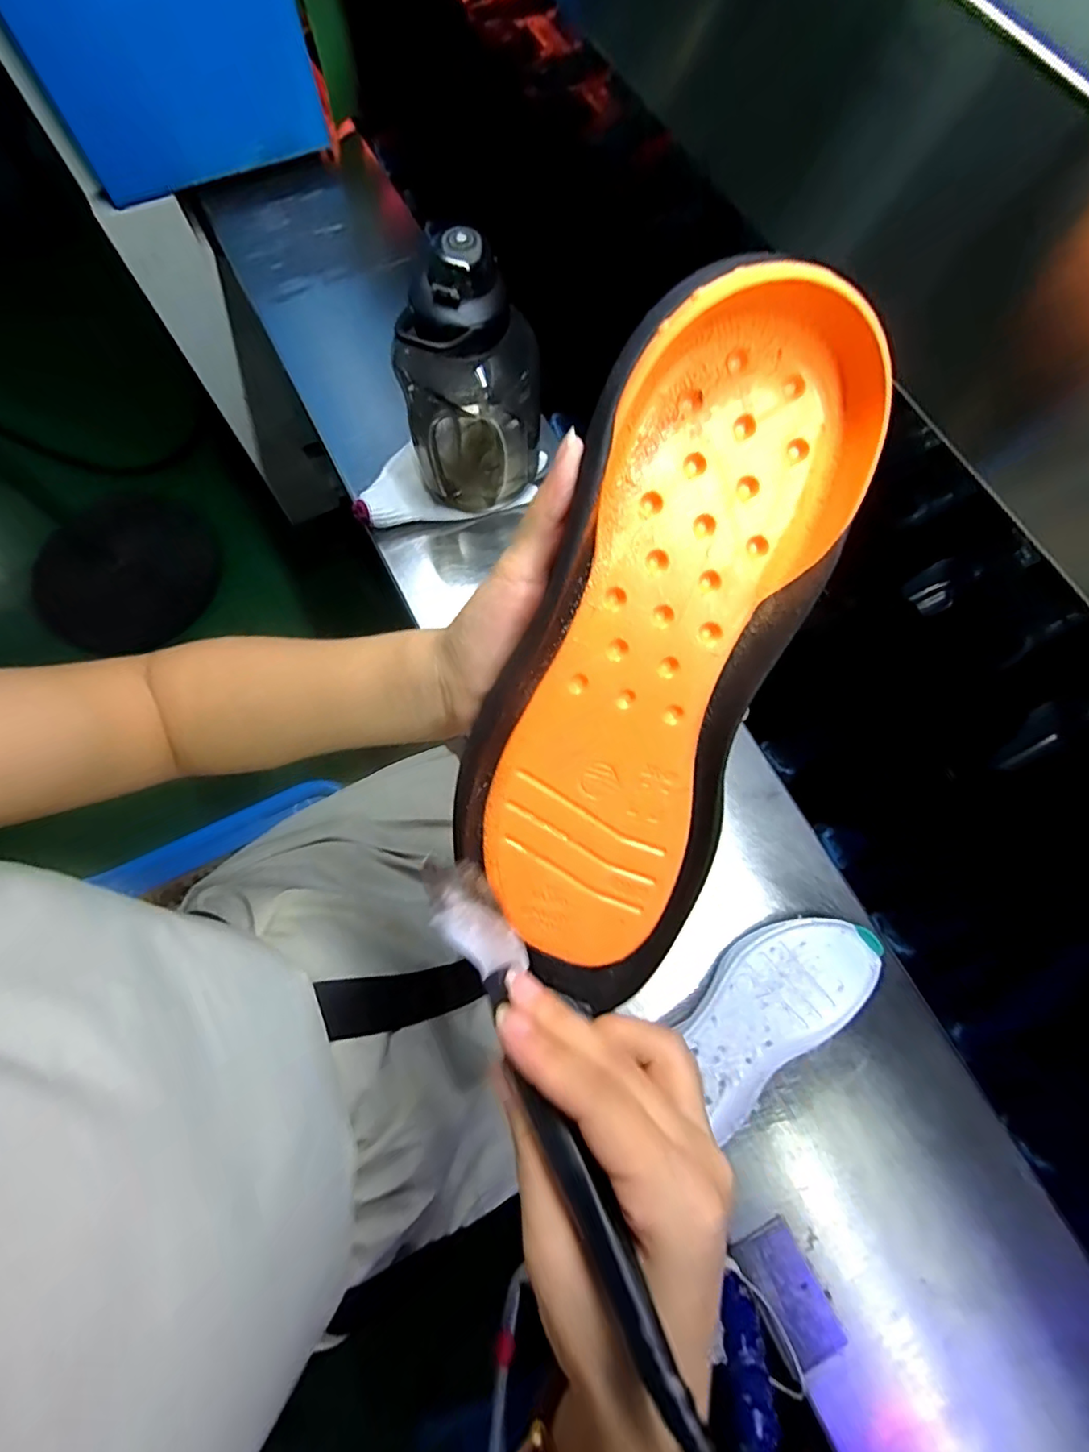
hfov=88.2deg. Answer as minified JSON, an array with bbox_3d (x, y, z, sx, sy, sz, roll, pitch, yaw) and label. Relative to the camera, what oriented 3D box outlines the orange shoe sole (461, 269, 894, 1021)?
[{"bbox_3d":[0.037,-0.014,0.222,0.105,0.035,0.281,19,108,6],"label":"orange shoe sole"}]

